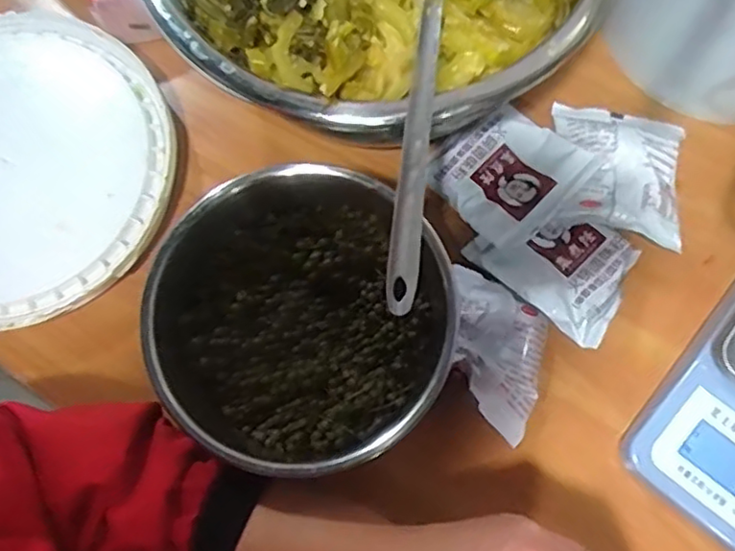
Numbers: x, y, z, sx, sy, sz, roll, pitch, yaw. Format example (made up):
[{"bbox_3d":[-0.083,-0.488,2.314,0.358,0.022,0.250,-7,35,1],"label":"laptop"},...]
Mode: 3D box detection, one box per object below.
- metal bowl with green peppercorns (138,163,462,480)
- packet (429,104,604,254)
[{"bbox_3d":[-0.037,0.027,0.355,0.160,0.082,0.153,0,75,1],"label":"metal bowl with green peppercorns"},{"bbox_3d":[0.089,-0.065,0.400,0.081,0.014,0.075,-40,78,-9],"label":"packet"}]

